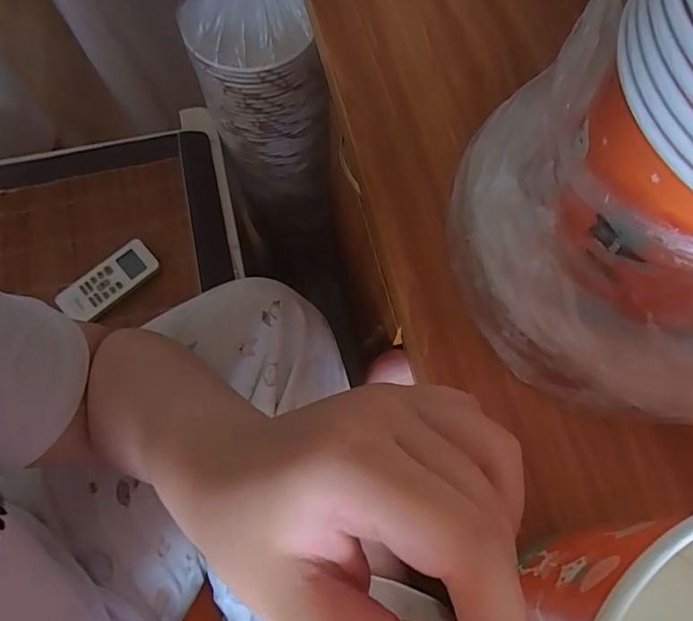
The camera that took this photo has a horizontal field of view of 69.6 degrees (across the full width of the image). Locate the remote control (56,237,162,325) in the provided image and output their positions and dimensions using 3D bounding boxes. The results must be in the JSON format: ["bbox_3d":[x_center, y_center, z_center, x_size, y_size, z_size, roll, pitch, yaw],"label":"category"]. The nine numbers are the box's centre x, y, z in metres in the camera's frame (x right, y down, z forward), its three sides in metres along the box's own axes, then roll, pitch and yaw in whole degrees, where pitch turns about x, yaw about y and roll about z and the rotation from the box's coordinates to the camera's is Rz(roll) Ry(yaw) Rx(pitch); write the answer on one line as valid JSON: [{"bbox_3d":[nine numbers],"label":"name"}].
[{"bbox_3d":[-0.310,-0.037,0.656,0.126,0.013,0.061,-42,76,-14],"label":"remote control"}]

